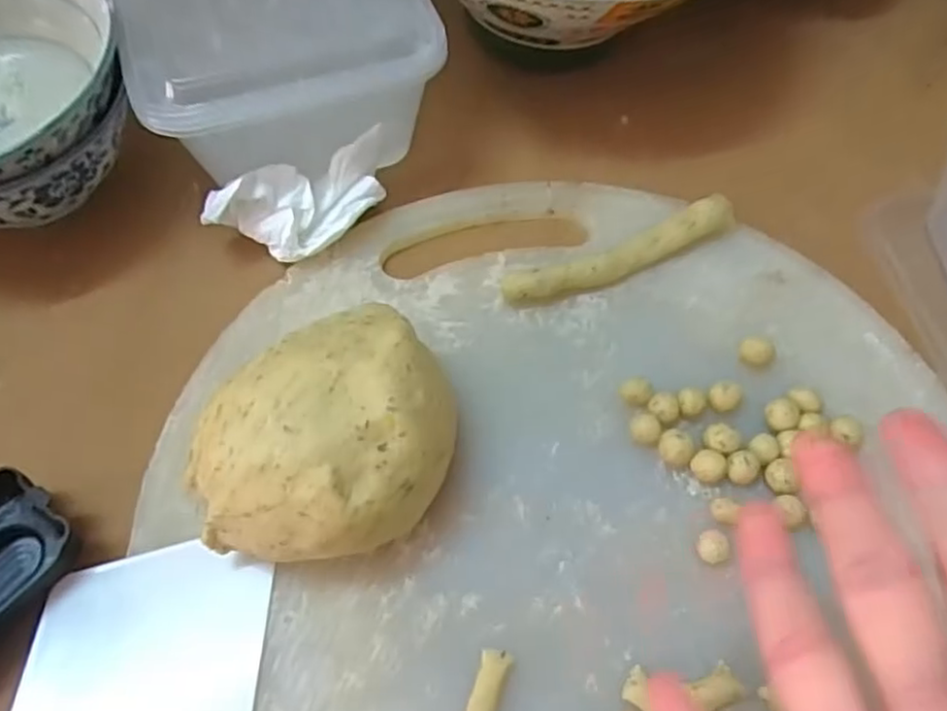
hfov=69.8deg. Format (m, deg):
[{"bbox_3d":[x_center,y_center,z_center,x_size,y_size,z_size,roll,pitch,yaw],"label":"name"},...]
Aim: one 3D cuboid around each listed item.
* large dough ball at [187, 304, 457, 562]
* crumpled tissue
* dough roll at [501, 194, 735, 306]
[{"bbox_3d":[-0.051,0.035,0.259,0.075,0.064,0.099,26,63,15],"label":"large dough ball"},{"bbox_3d":[-0.084,-0.075,0.341,0.089,0.035,0.042,-18,60,-10],"label":"crumpled tissue"},{"bbox_3d":[0.074,-0.049,0.336,0.126,0.015,0.019,-22,61,-12],"label":"dough roll"}]

